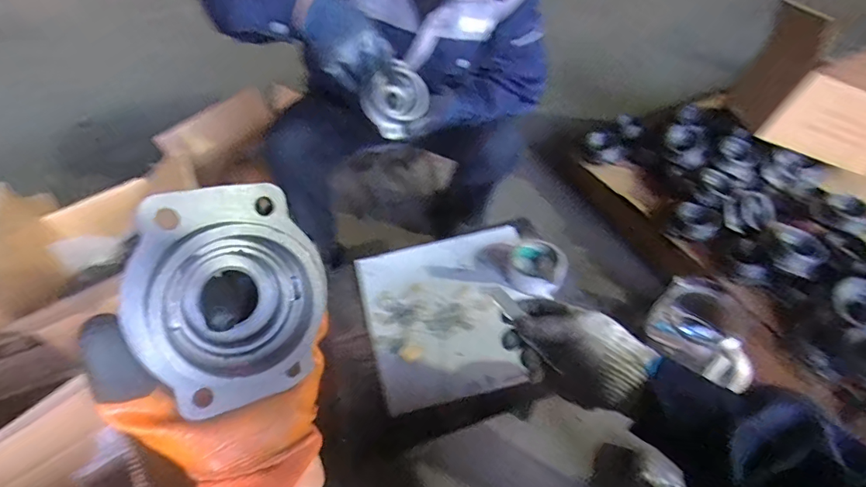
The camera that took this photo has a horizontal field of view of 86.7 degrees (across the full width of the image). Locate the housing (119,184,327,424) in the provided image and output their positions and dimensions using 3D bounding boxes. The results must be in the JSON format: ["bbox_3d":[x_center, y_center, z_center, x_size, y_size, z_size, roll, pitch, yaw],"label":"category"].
[{"bbox_3d":[-0.110,0.028,0.252,0.096,0.116,0.030,-15,5,-27],"label":"housing"}]

